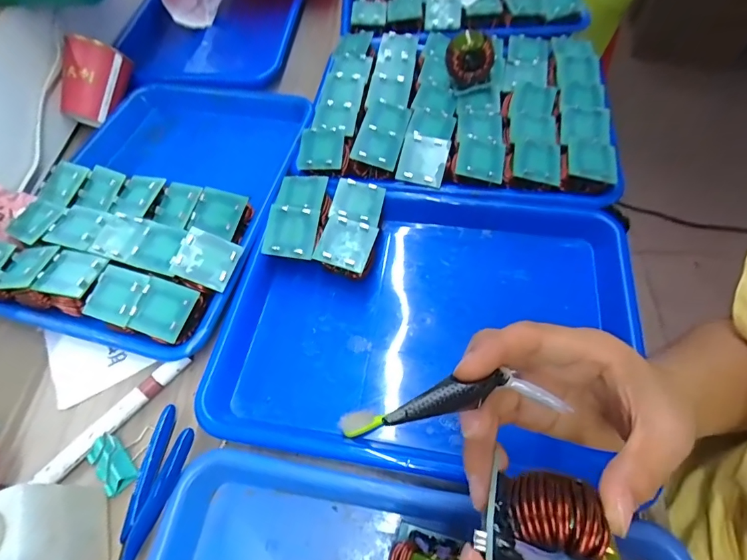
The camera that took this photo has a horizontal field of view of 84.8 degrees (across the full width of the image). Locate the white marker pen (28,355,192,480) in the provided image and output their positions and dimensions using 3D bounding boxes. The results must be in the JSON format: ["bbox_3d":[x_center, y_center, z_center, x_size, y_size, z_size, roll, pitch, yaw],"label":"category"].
[{"bbox_3d":[-0.203,0.107,0.325,0.013,0.011,0.126,35,67,22],"label":"white marker pen"}]

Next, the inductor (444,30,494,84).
[{"bbox_3d":[0.102,-0.237,0.433,0.049,0.042,0.025,7,60,8],"label":"inductor"}]

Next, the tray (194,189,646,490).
[{"bbox_3d":[0.055,0.036,0.357,0.351,0.052,0.257,10,58,6],"label":"tray"}]

